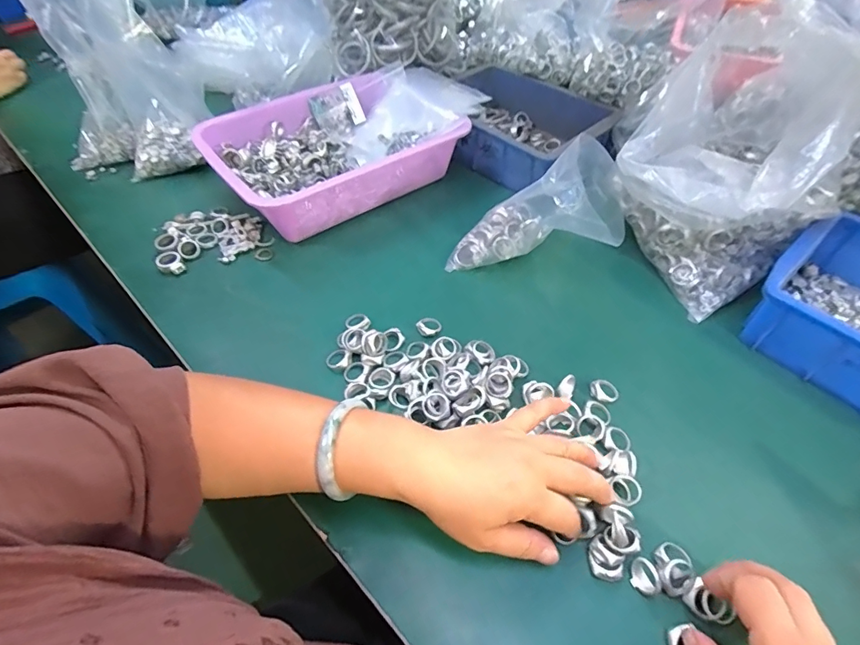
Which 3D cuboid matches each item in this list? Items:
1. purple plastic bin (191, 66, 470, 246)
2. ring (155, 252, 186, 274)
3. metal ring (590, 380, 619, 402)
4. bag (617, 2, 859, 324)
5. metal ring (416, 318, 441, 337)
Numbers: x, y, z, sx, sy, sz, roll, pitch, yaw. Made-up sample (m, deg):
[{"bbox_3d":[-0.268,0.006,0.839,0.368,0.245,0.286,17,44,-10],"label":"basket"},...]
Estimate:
[{"bbox_3d":[-0.121,-0.219,0.589,0.298,0.089,0.216,-31,56,-26],"label":"purple plastic bin"},{"bbox_3d":[-0.292,-0.066,0.500,0.025,0.010,0.031,-32,56,-26],"label":"ring"},{"bbox_3d":[0.156,0.061,0.399,0.024,0.010,0.019,-2,49,-3],"label":"metal ring"},{"bbox_3d":[0.319,-0.168,0.462,0.227,0.223,0.181,-32,57,-26],"label":"bag"},{"bbox_3d":[-0.001,0.003,0.450,0.025,0.007,0.025,1,49,-1],"label":"metal ring"}]

